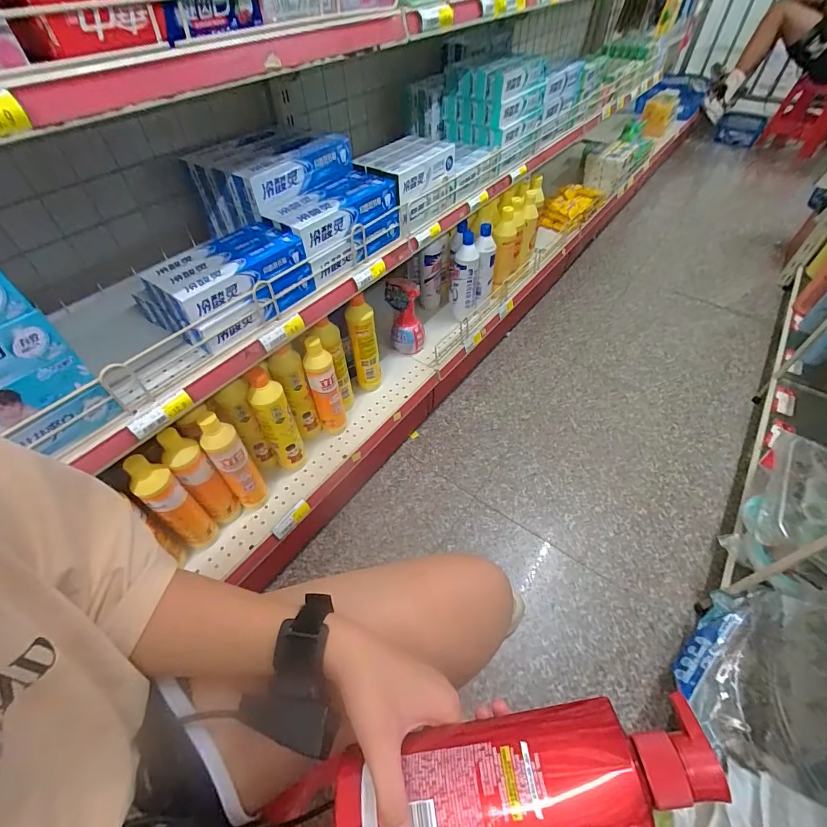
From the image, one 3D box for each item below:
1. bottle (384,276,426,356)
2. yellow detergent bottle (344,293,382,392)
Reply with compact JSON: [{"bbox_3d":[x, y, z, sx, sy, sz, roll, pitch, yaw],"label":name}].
[{"bbox_3d":[-0.019,-0.237,1.005,0.070,0.170,0.087,-19,52,-15],"label":"bottle"},{"bbox_3d":[-0.105,-0.145,0.884,0.055,0.247,0.047,-4,50,-3],"label":"yellow detergent bottle"}]

